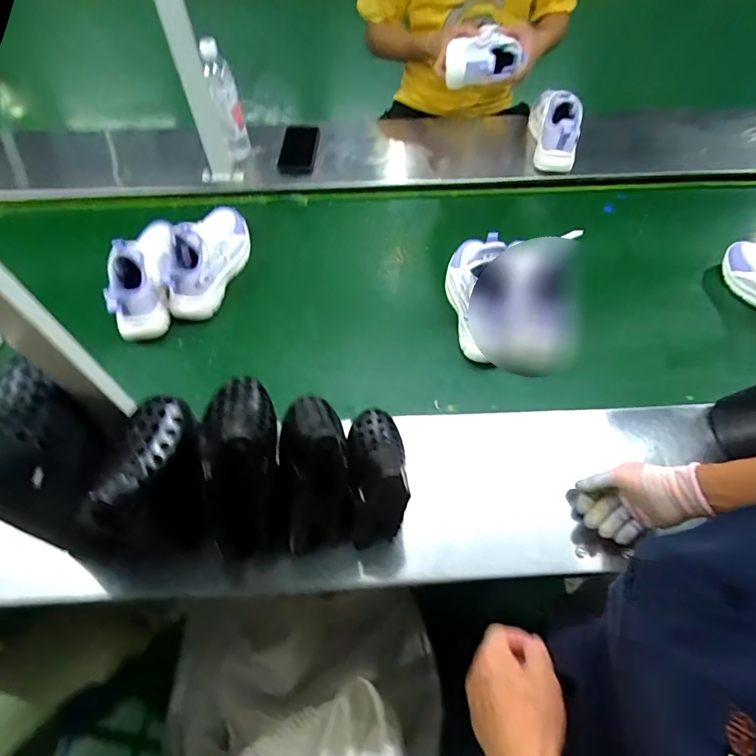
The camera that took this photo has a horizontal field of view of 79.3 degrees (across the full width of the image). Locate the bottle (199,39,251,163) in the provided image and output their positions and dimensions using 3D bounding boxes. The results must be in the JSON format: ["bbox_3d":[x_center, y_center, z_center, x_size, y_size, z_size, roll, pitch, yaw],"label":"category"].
[{"bbox_3d":[-0.308,-0.554,0.944,0.048,0.240,0.056,-9,58,-6],"label":"bottle"}]

